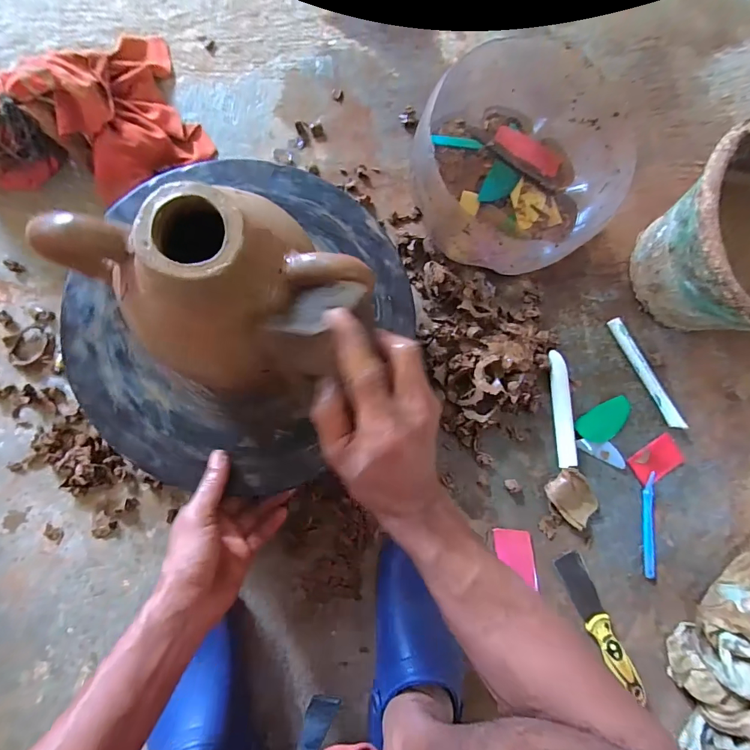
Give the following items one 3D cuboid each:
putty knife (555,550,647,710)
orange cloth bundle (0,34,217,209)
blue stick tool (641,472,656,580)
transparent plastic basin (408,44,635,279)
[{"bbox_3d":[0.285,0.312,0.517,0.034,0.028,0.178,-25,89,-10],"label":"putty knife"},{"bbox_3d":[-0.345,-0.288,0.463,0.272,0.085,0.186,-29,89,-10],"label":"orange cloth bundle"},{"bbox_3d":[0.369,0.201,0.552,0.018,0.008,0.136,4,84,-8],"label":"blue stick tool"},{"bbox_3d":[0.173,-0.251,0.515,0.249,0.123,0.256,21,82,-6],"label":"transparent plastic basin"}]

